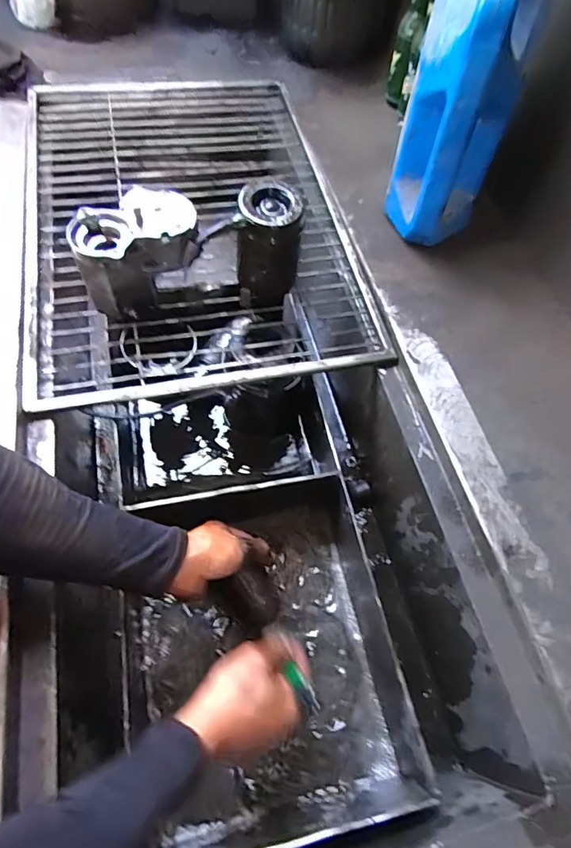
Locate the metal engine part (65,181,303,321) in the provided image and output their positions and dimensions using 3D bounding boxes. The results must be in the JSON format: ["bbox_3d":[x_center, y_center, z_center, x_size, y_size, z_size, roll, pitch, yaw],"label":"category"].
[{"bbox_3d":[-0.110,-0.205,0.544,0.247,0.115,0.103,-9,61,-9],"label":"metal engine part"}]

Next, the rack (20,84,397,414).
[{"bbox_3d":[-0.146,-0.303,0.656,0.428,0.029,0.606,-11,66,-10],"label":"rack"}]

